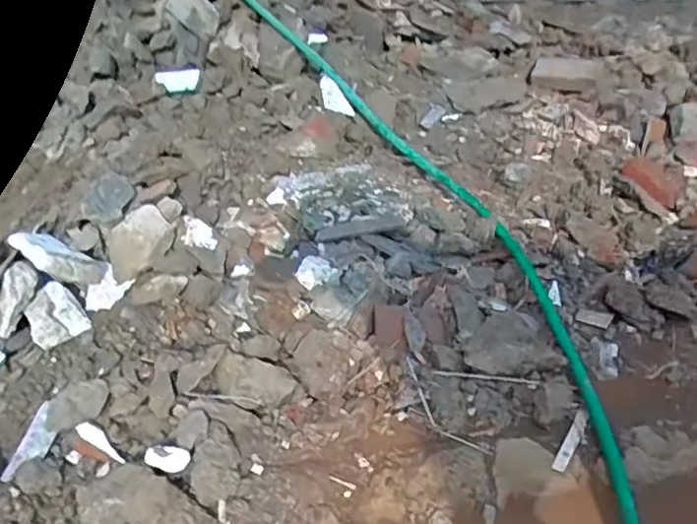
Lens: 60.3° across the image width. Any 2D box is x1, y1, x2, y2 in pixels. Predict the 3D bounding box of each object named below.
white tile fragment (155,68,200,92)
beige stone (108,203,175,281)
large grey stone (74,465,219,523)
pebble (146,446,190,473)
[{"bbox_3d":[-0.356,-0.382,1.263,0.090,0.042,0.018,-20,41,-27],"label":"white tile fragment"},{"bbox_3d":[-0.310,-0.029,0.897,0.096,0.071,0.082,-10,37,-17],"label":"beige stone"},{"bbox_3d":[-0.228,0.278,0.651,0.141,0.036,0.092,18,39,22],"label":"large grey stone"},{"bbox_3d":[-0.210,0.227,0.695,0.056,0.010,0.027,10,36,11],"label":"pebble"}]

